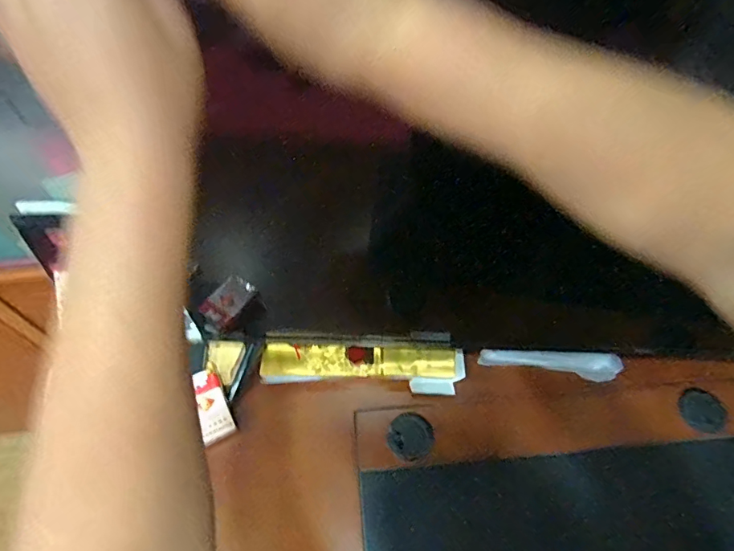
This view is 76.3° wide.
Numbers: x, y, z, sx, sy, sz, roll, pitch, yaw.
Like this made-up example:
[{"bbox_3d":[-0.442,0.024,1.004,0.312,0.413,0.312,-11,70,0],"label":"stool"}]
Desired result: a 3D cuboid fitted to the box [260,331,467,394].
[{"bbox_3d":[-0.004,0.128,0.687,0.295,0.040,0.084,0,58,0],"label":"box"}]

